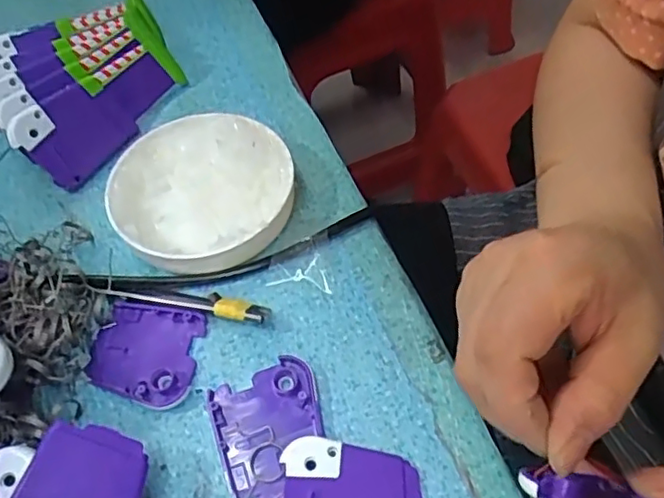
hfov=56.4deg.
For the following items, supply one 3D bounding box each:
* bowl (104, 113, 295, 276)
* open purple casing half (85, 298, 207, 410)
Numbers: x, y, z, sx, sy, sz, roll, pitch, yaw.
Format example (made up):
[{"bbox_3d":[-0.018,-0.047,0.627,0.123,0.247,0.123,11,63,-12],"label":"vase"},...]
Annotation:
[{"bbox_3d":[-0.075,-0.032,0.365,0.106,0.028,0.101,-2,56,3],"label":"bowl"},{"bbox_3d":[-0.099,0.054,0.327,0.058,0.010,0.051,12,58,12],"label":"open purple casing half"}]

